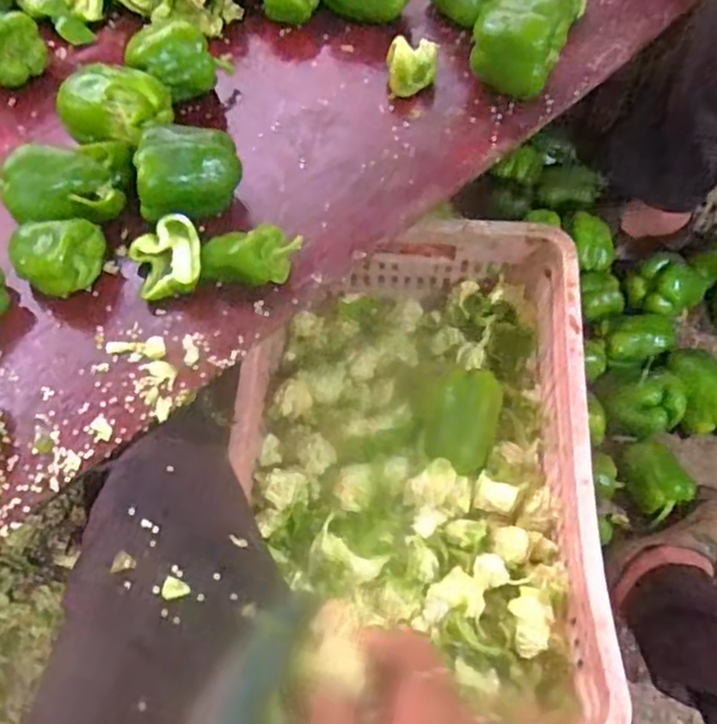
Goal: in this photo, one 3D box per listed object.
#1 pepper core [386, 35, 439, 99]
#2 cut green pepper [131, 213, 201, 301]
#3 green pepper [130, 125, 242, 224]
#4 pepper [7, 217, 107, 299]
[{"bbox_3d":[0.059,-0.321,0.739,0.053,0.049,0.033,-3,61,0],"label":"pepper core"},{"bbox_3d":[-0.172,-0.092,0.617,0.064,0.037,0.076,-16,62,-8],"label":"cut green pepper"},{"bbox_3d":[-0.160,-0.171,0.640,0.099,0.081,0.070,-14,62,-7],"label":"green pepper"},{"bbox_3d":[-0.267,-0.094,0.612,0.059,0.058,0.079,40,69,20],"label":"pepper"}]

